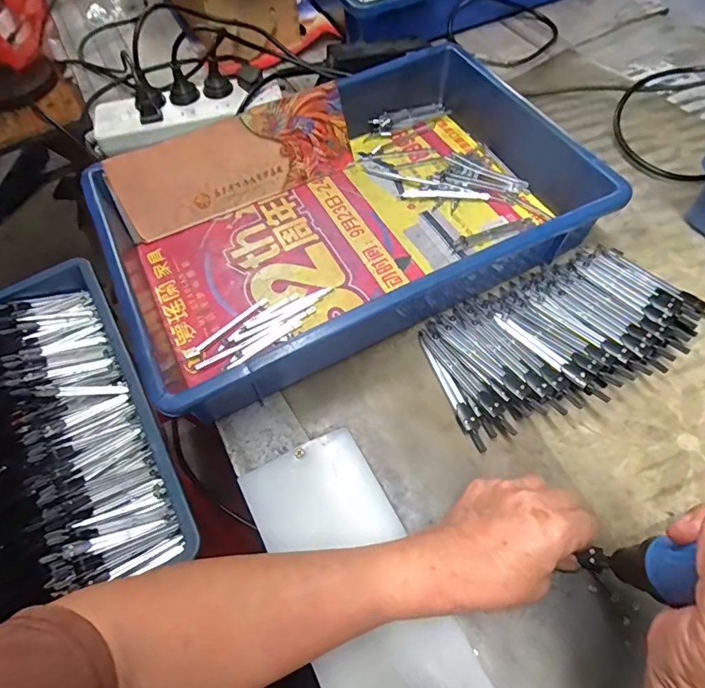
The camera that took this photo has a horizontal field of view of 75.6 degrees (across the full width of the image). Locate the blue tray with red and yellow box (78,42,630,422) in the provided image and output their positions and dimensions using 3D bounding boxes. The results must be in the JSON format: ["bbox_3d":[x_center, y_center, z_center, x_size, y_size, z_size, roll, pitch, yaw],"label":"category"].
[{"bbox_3d":[-0.009,-0.132,0.444,0.425,0.078,0.278,-26,64,-11],"label":"blue tray with red and yellow box"}]

